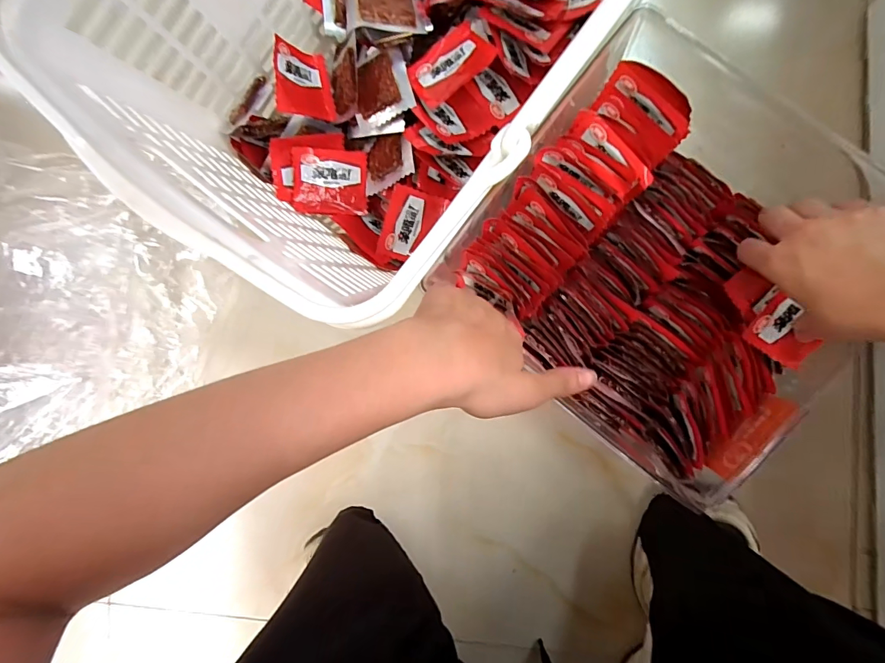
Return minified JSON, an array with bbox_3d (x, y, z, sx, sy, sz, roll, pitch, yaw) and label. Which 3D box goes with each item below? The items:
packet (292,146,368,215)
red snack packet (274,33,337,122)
[{"bbox_3d":[-0.111,-0.147,0.427,0.069,0.019,0.060,-3,111,-20],"label":"packet"},{"bbox_3d":[-0.125,-0.225,0.393,0.010,0.066,0.056,1,103,32],"label":"red snack packet"}]

